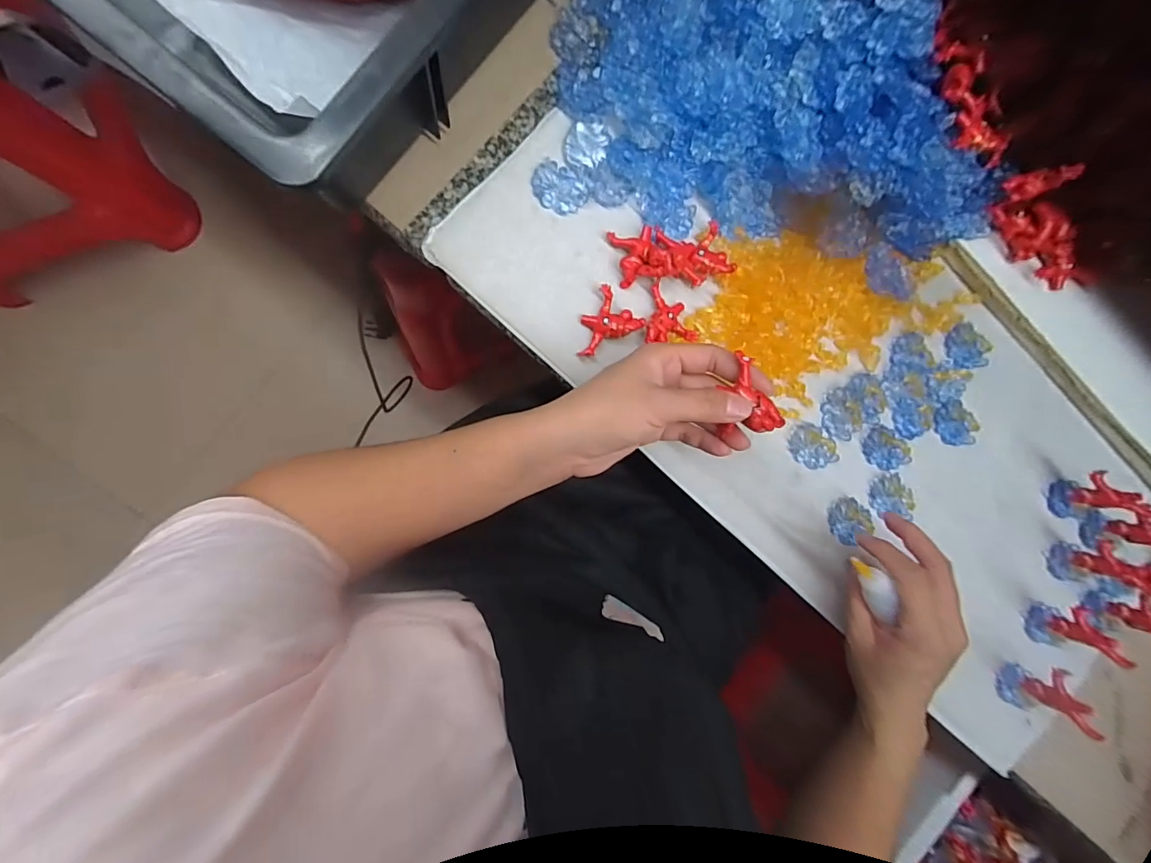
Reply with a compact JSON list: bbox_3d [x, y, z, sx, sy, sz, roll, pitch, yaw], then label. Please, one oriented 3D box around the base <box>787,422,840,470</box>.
[{"bbox_3d":[0.173,0.011,0.355,0.026,0.010,0.038,-41,96,-5],"label":"base"}]

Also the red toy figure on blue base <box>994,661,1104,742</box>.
[{"bbox_3d":[0.353,0.197,0.362,0.031,0.050,0.037,37,86,-7],"label":"red toy figure on blue base"}]

